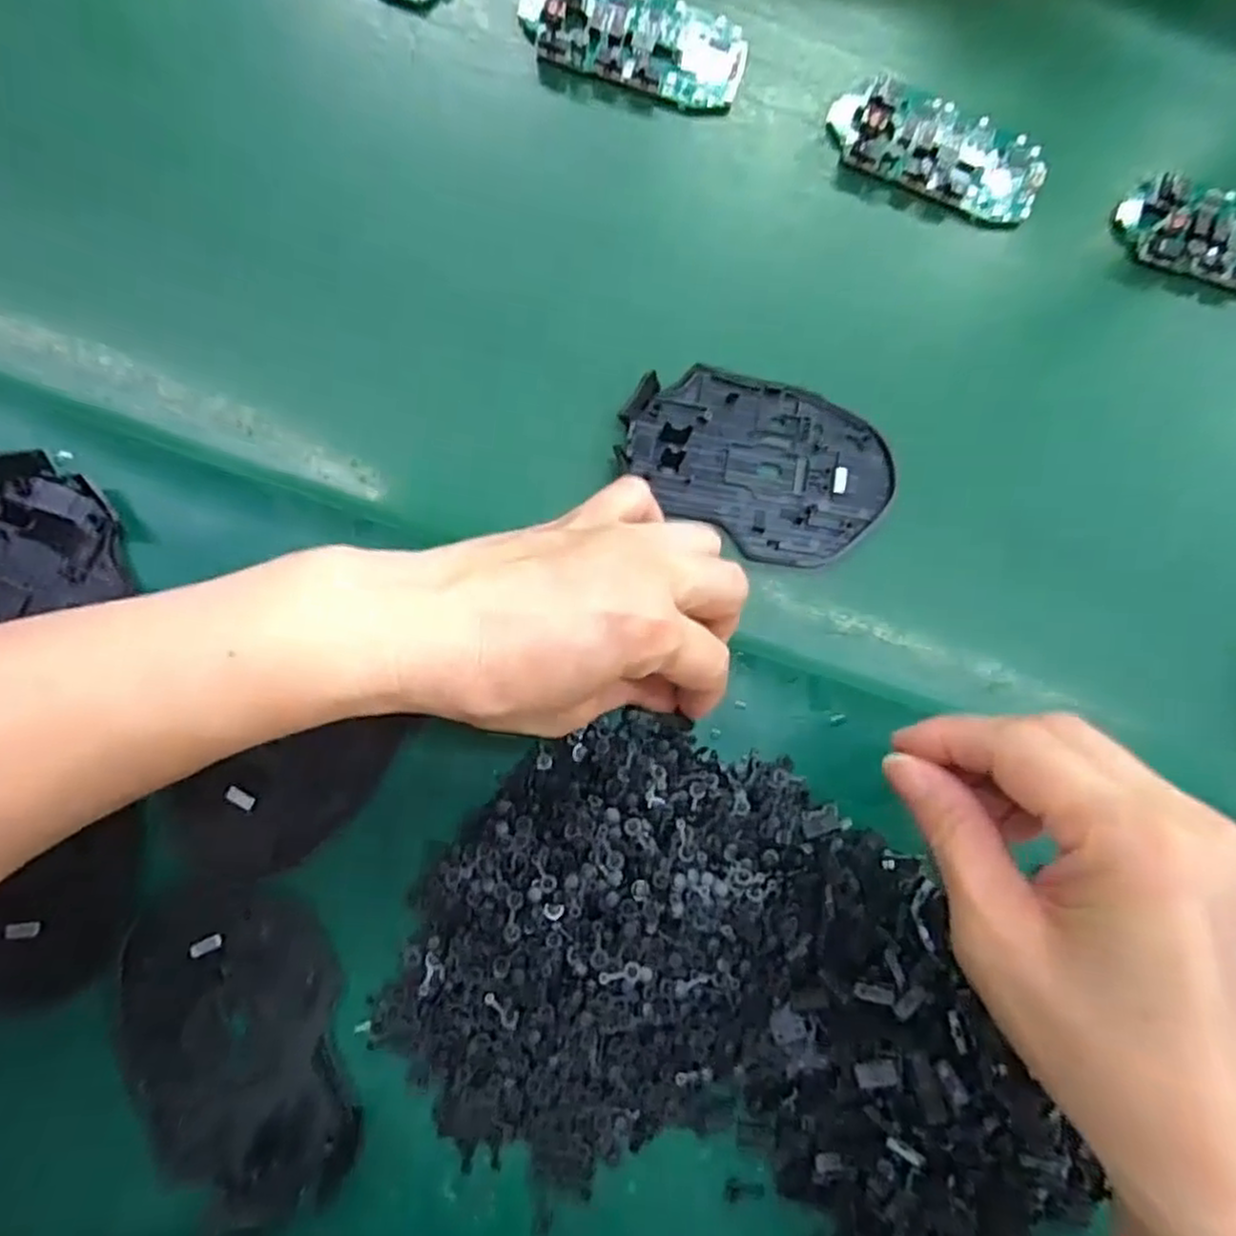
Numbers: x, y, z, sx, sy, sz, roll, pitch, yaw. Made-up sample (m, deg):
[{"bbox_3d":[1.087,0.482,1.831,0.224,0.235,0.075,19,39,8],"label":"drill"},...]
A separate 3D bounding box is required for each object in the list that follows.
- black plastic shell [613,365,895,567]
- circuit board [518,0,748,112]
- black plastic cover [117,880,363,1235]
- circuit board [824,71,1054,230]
[{"bbox_3d":[0.058,-0.064,0.303,0.112,0.010,0.072,15,82,-4],"label":"black plastic shell"},{"bbox_3d":[0.008,-0.254,0.314,0.096,0.015,0.045,10,83,-5],"label":"circuit board"},{"bbox_3d":[-0.135,0.155,0.257,0.072,0.005,0.115,-11,85,-7],"label":"black plastic cover"},{"bbox_3d":[0.143,-0.209,0.324,0.097,0.013,0.041,18,82,-4],"label":"circuit board"}]

